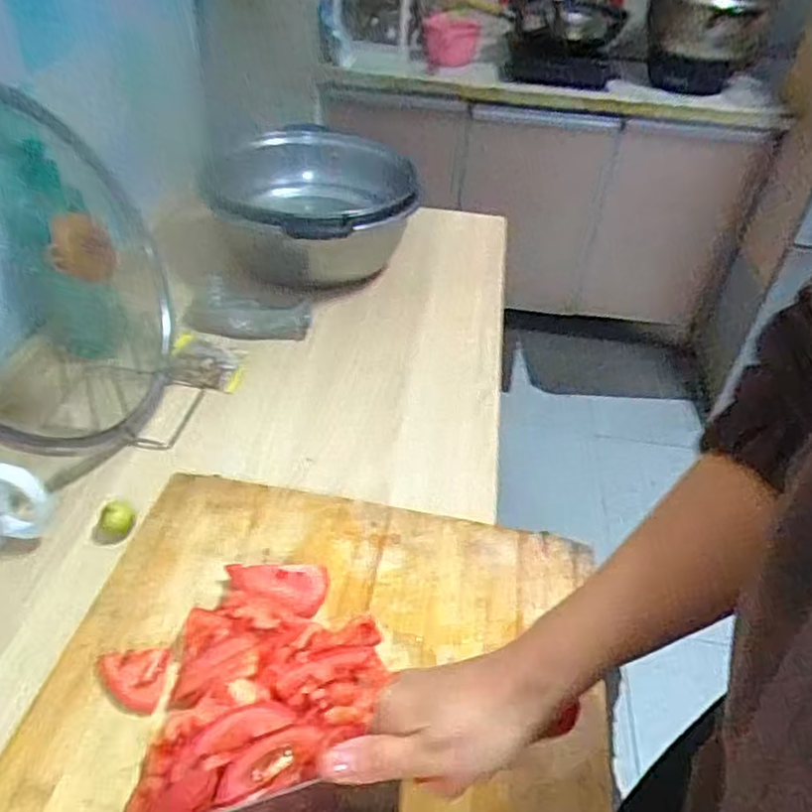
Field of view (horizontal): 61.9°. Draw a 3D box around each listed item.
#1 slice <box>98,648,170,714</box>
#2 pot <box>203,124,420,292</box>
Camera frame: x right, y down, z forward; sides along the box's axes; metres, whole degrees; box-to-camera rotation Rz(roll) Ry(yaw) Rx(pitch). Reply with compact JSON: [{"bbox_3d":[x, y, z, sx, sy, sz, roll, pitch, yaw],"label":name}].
[{"bbox_3d":[-0.179,0.177,0.441,0.043,0.005,0.041,2,40,-4],"label":"slice"},{"bbox_3d":[-0.132,-0.254,0.894,0.271,0.134,0.267,3,40,-3],"label":"pot"}]

